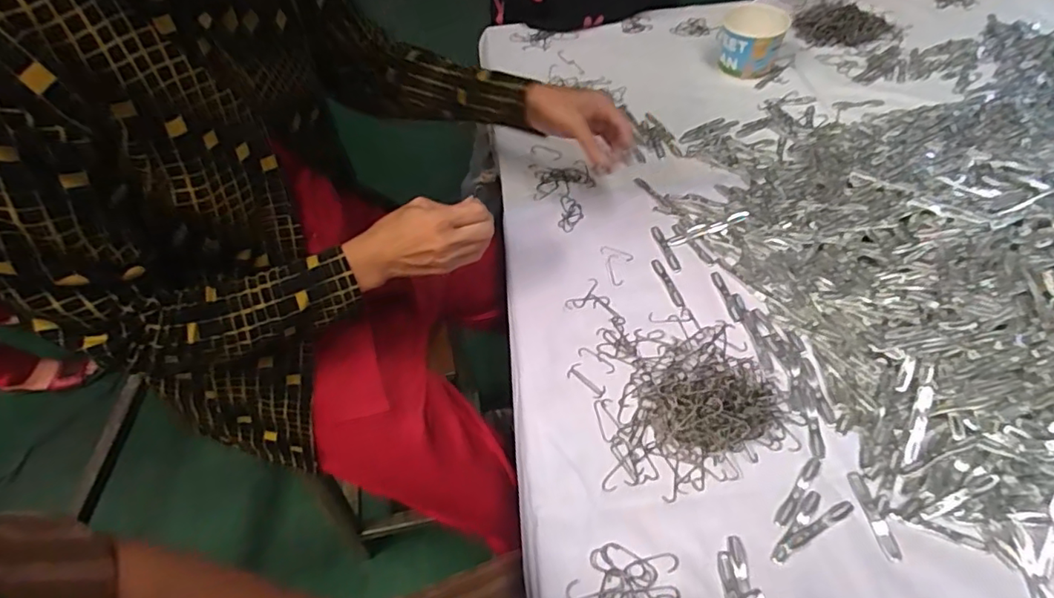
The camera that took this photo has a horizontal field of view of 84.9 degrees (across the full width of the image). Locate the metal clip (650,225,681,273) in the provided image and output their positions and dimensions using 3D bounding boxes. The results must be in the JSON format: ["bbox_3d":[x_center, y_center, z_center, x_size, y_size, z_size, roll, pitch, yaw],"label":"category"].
[{"bbox_3d":[0.157,-0.057,0.652,0.014,0.007,0.066,-13,51,-6],"label":"metal clip"}]

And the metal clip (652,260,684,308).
[{"bbox_3d":[0.153,-0.017,0.621,0.012,0.004,0.066,-16,51,-9],"label":"metal clip"}]

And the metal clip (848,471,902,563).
[{"bbox_3d":[0.275,0.171,0.457,0.013,0.004,0.069,-7,51,-2],"label":"metal clip"}]

